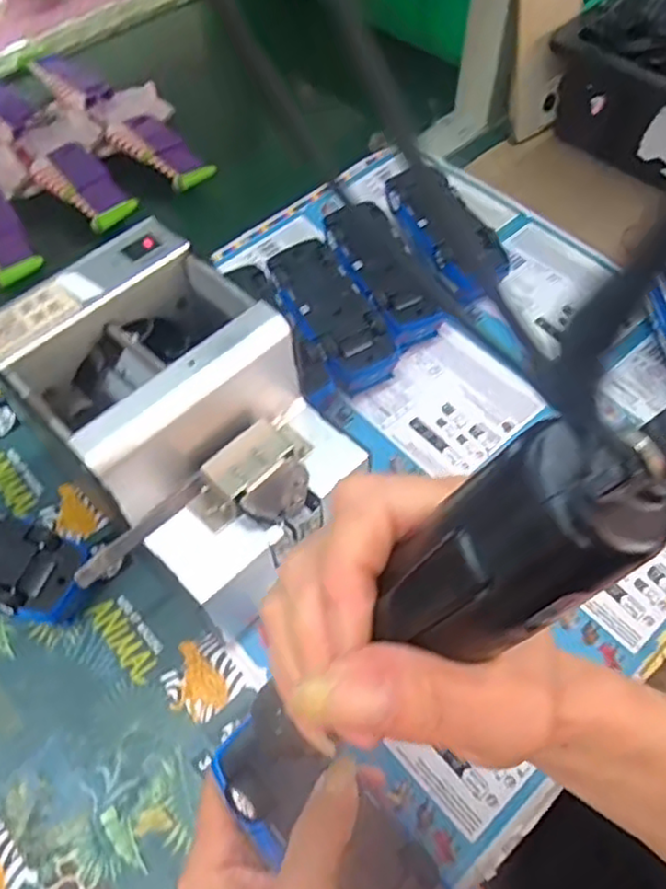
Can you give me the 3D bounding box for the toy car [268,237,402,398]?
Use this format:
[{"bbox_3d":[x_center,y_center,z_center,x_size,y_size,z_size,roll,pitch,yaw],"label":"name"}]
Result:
[{"bbox_3d":[-0.004,-0.092,0.487,0.052,0.043,0.124,-24,59,-13],"label":"toy car"}]

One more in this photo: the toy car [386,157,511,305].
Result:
[{"bbox_3d":[0.087,-0.171,0.532,0.057,0.047,0.126,-23,58,-12],"label":"toy car"}]

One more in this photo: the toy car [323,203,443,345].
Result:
[{"bbox_3d":[0.039,-0.128,0.512,0.056,0.046,0.133,-23,58,-12],"label":"toy car"}]

